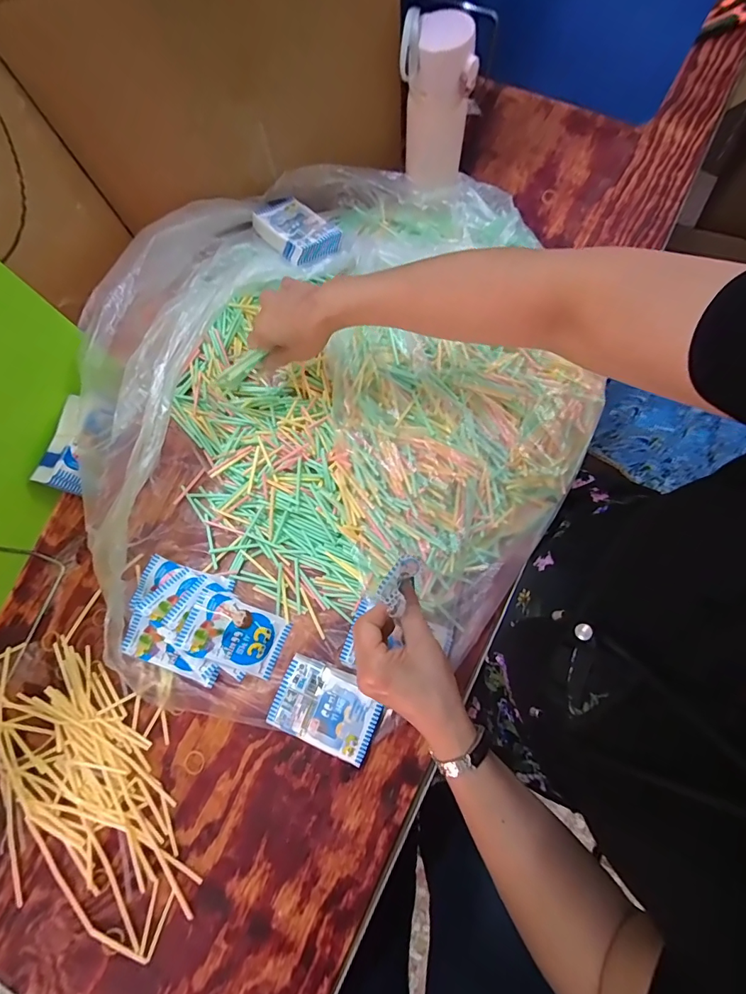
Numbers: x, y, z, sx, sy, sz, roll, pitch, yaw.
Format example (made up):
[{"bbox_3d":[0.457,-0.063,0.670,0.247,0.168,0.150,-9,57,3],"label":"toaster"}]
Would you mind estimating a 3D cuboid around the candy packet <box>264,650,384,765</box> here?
[{"bbox_3d":[-0.048,0.219,0.457,0.105,0.028,0.073,22,79,6],"label":"candy packet"}]

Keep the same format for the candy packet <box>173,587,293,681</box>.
[{"bbox_3d":[-0.149,0.148,0.473,0.103,0.017,0.065,27,74,-16],"label":"candy packet"}]

